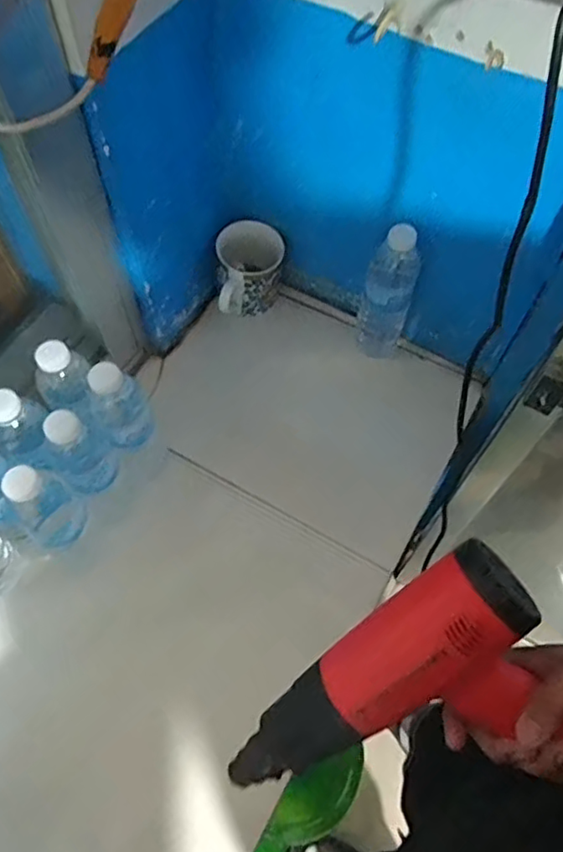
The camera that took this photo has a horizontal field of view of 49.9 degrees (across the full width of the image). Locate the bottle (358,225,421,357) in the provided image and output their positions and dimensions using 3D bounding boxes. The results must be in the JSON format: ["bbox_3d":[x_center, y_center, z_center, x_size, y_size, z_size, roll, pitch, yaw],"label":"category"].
[{"bbox_3d":[0.135,-0.158,0.775,0.064,0.238,0.065,16,63,7],"label":"bottle"}]

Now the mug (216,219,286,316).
[{"bbox_3d":[-0.043,-0.204,0.829,0.087,0.111,0.100,3,62,1],"label":"mug"}]

